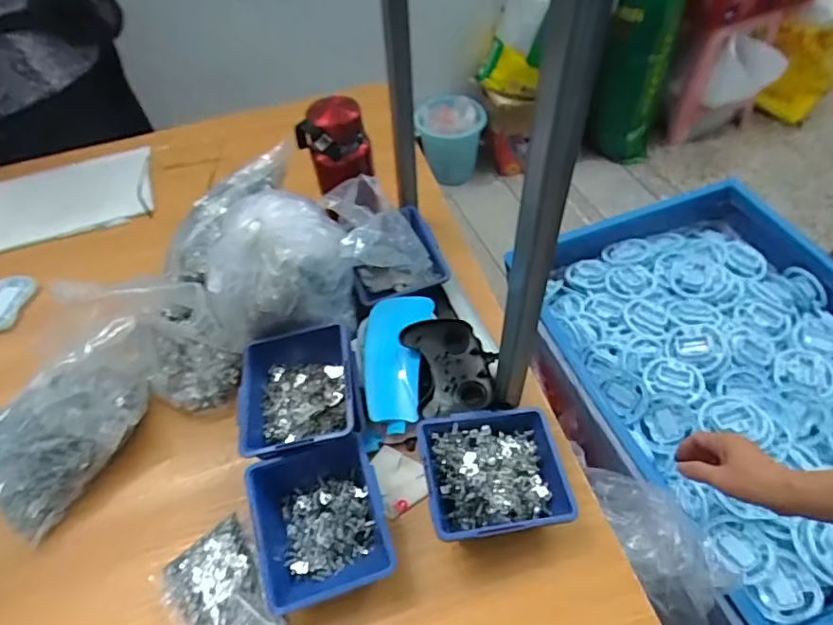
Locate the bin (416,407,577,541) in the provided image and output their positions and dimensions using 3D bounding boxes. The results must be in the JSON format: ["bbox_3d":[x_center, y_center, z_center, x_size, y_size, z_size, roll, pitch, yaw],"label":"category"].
[{"bbox_3d":[0.081,0.166,0.555,0.142,0.055,0.123,-11,53,-3],"label":"bin"}]

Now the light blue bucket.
[{"bbox_3d":[0.104,-0.535,1.740,0.216,0.263,0.219,-3,53,3],"label":"light blue bucket"}]

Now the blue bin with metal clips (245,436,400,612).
[{"bbox_3d":[-0.097,0.204,0.536,0.123,0.067,0.142,-17,53,-7],"label":"blue bin with metal clips"}]

